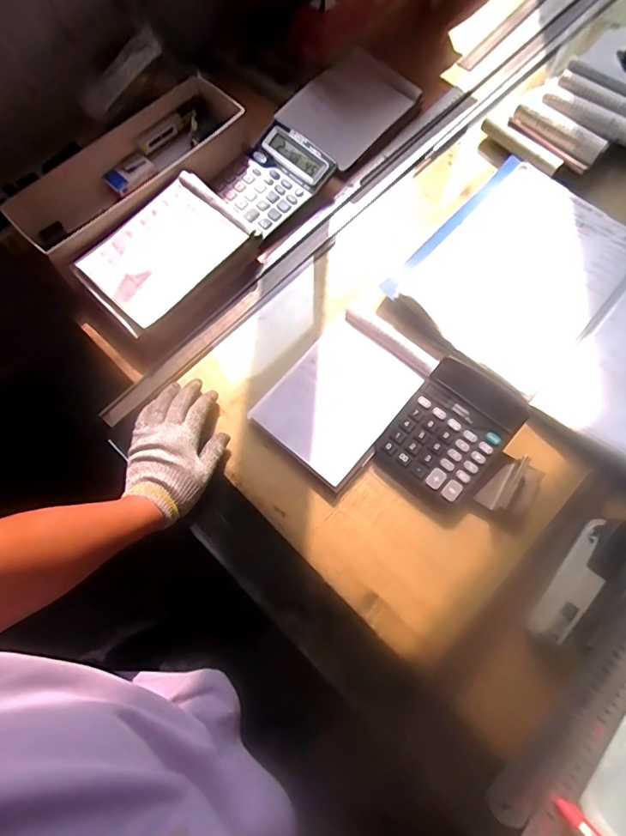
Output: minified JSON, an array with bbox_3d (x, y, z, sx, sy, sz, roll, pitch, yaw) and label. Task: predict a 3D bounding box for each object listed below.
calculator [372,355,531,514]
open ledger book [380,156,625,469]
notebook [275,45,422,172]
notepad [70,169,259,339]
[{"bbox_3d":[0.156,0.017,0.555,0.119,0.035,0.149,39,74,15],"label":"calculator"},{"bbox_3d":[0.365,-0.124,0.619,0.482,0.038,0.318,41,75,15],"label":"open ledger book"},{"bbox_3d":[0.054,-0.487,0.759,0.147,0.014,0.203,39,74,7],"label":"notebook"},{"bbox_3d":[-0.197,-0.223,0.646,0.136,0.022,0.212,43,78,10],"label":"notepad"}]

